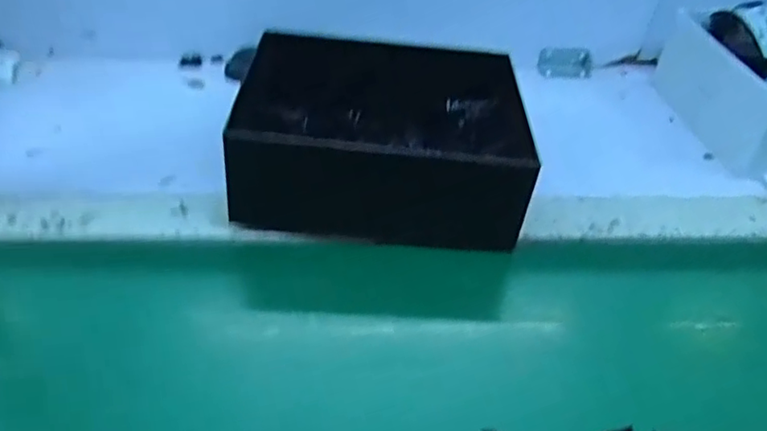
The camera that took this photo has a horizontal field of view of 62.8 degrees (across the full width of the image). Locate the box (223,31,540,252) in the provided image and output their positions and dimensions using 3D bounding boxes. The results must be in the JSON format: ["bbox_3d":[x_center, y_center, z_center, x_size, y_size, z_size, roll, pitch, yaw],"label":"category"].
[{"bbox_3d":[-0.002,-0.081,0.554,0.228,0.089,0.202,2,39,-1],"label":"box"}]

